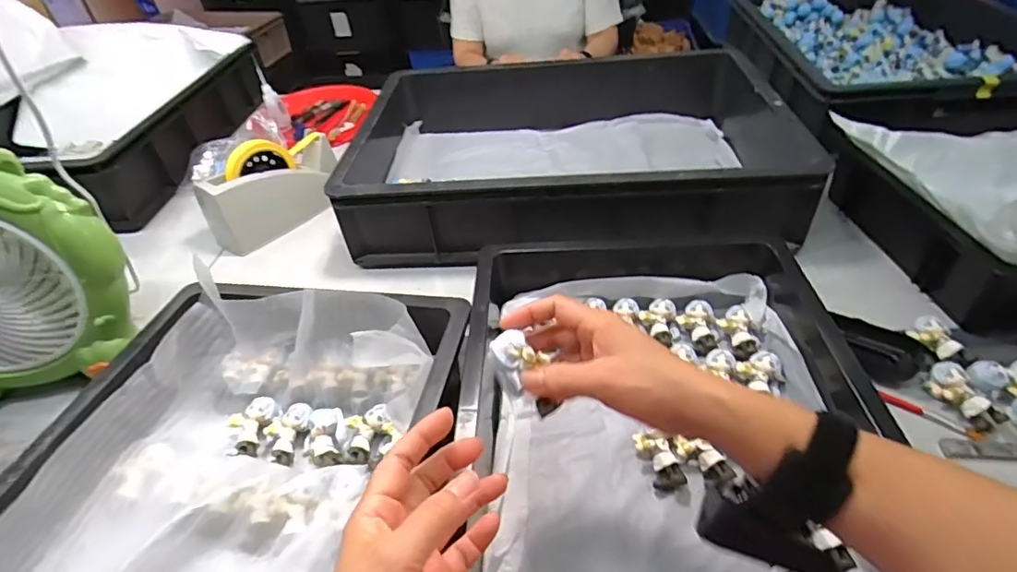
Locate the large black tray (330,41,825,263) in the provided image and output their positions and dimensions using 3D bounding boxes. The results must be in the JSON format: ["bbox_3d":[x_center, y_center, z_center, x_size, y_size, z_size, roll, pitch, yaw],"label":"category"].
[{"bbox_3d":[0.081,-0.193,0.749,0.574,0.124,0.374,-1,41,6],"label":"large black tray"}]

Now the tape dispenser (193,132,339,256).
[{"bbox_3d":[-0.335,-0.144,0.747,0.082,0.113,0.196,25,50,31],"label":"tape dispenser"}]

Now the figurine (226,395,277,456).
[{"bbox_3d":[-0.242,0.131,0.481,0.032,0.020,0.057,4,42,12],"label":"figurine"}]

